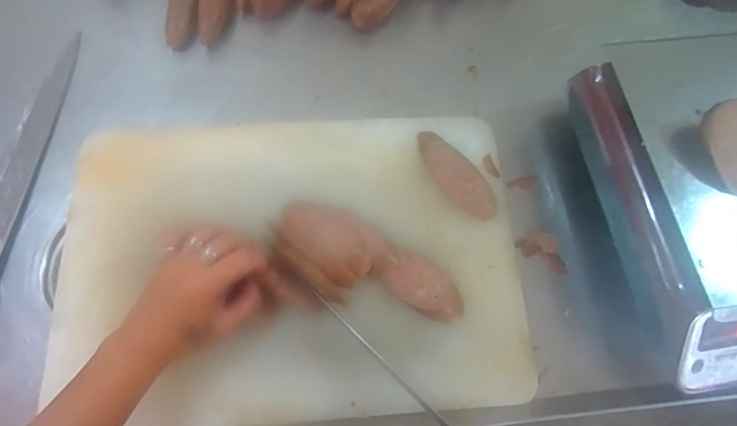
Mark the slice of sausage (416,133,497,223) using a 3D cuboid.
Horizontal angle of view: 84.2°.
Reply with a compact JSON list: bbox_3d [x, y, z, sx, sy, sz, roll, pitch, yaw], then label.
[{"bbox_3d":[0.088,-0.038,0.424,0.042,0.012,0.114,-38,78,-13],"label":"slice of sausage"}]

